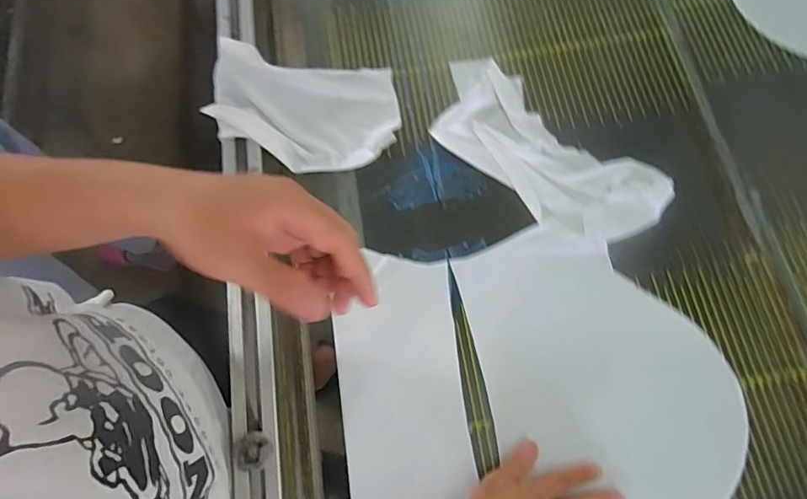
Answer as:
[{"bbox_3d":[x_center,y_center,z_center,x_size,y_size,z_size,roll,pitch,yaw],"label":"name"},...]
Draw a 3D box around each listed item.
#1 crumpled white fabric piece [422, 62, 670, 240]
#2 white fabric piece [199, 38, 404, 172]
[{"bbox_3d":[0.180,-0.135,0.658,0.151,0.017,0.332,-43,74,-11],"label":"crumpled white fabric piece"},{"bbox_3d":[-0.138,-0.197,0.672,0.250,0.033,0.171,8,72,6],"label":"white fabric piece"}]

